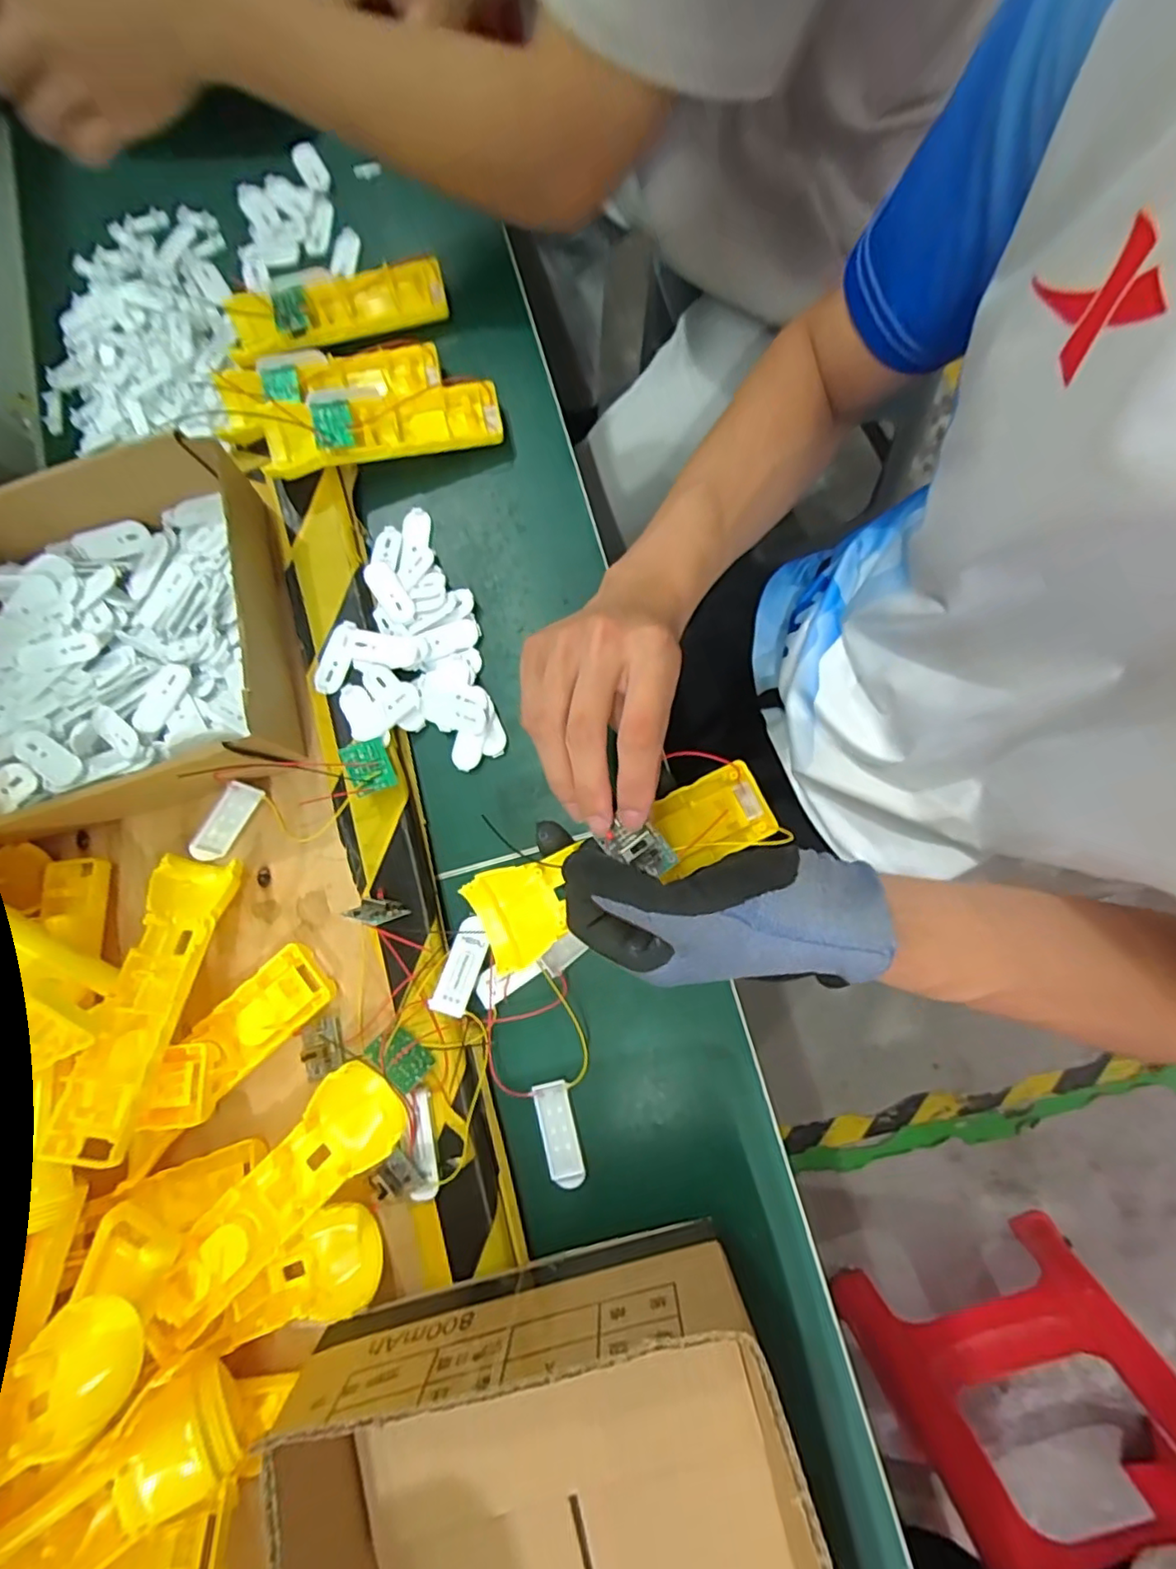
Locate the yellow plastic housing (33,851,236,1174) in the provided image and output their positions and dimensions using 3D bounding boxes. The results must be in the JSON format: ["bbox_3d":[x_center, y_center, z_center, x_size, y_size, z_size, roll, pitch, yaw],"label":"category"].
[{"bbox_3d":[-0.250,0.119,0.344,0.049,0.020,0.163,4,58,0],"label":"yellow plastic housing"}]

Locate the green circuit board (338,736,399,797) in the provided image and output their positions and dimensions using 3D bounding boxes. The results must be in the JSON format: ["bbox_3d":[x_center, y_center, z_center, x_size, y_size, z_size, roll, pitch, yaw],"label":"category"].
[{"bbox_3d":[-0.137,-0.012,0.377,0.028,0.004,0.035,-21,76,-28],"label":"green circuit board"}]

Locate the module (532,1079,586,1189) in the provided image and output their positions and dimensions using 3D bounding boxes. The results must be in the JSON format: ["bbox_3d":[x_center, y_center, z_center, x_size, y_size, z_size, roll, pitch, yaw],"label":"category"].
[{"bbox_3d":[-0.017,0.205,0.353,0.021,0.004,0.057,-15,79,5],"label":"module"}]

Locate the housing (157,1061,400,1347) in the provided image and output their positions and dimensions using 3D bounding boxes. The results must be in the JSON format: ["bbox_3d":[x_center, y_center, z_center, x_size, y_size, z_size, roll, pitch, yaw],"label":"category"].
[{"bbox_3d":[-0.168,0.223,0.330,0.157,0.025,0.048,-45,78,-1],"label":"housing"}]

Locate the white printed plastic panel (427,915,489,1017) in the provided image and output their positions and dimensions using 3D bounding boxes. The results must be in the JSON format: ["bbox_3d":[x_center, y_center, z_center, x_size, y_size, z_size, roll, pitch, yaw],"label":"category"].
[{"bbox_3d":[-0.075,0.108,0.359,0.021,0.005,0.056,22,81,-12],"label":"white printed plastic panel"}]

